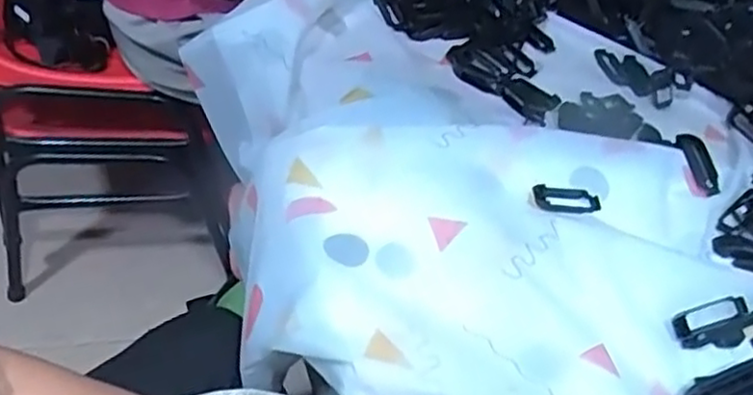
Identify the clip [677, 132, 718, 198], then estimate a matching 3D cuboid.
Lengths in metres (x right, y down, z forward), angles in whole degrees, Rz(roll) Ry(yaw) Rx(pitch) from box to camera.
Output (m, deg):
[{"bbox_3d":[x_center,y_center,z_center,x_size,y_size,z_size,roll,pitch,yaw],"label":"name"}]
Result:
[{"bbox_3d":[0.265,-0.028,0.564,0.019,0.005,0.055,-21,74,3],"label":"clip"}]

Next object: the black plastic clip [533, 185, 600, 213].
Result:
[{"bbox_3d":[0.147,0.003,0.524,0.055,0.006,0.024,5,47,-18],"label":"black plastic clip"}]

